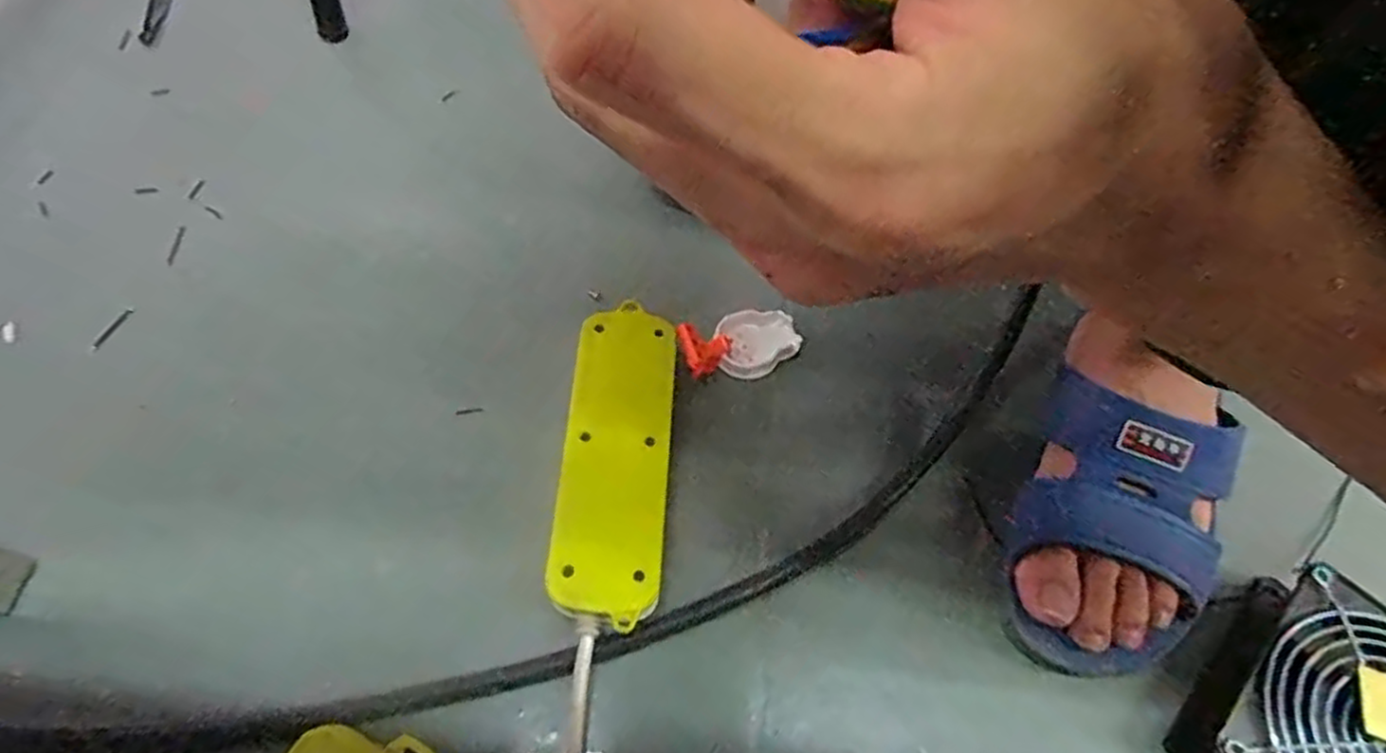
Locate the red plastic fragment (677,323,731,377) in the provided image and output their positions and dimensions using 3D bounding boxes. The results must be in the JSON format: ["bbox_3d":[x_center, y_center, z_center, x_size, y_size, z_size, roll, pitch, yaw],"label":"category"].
[{"bbox_3d":[0.007,-0.012,0.430,0.031,0.026,0.032,-1,64,-2],"label":"red plastic fragment"}]

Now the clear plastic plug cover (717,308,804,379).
[{"bbox_3d":[0.039,-0.021,0.446,0.050,0.012,0.041,-14,65,-8],"label":"clear plastic plug cover"}]

